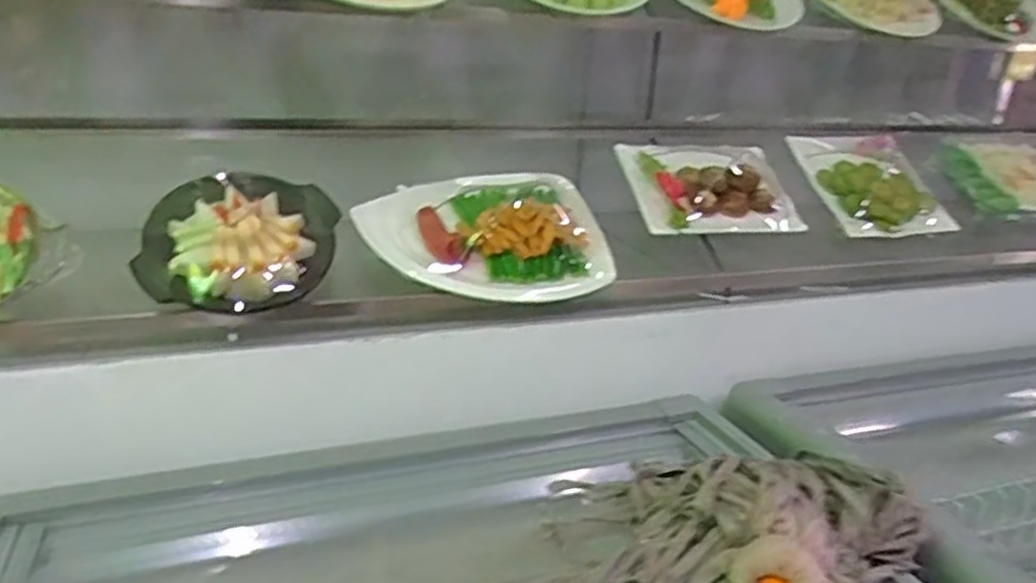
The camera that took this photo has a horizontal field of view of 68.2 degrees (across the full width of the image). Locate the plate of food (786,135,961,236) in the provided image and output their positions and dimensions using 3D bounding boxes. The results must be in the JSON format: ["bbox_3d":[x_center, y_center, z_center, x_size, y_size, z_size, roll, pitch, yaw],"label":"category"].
[{"bbox_3d":[0.643,-0.199,1.385,0.243,0.041,0.239,-9,55,-19],"label":"plate of food"}]

